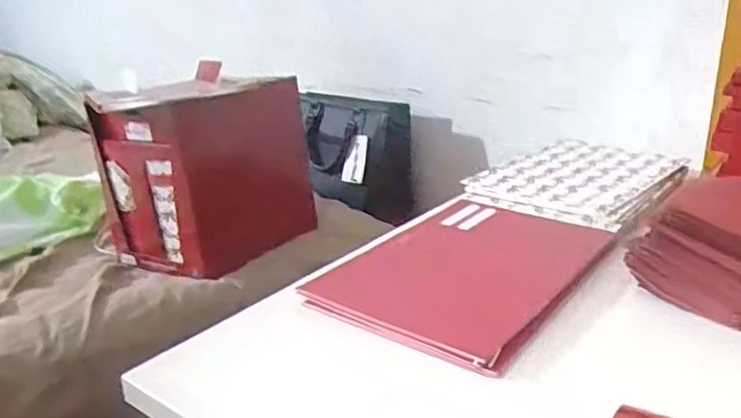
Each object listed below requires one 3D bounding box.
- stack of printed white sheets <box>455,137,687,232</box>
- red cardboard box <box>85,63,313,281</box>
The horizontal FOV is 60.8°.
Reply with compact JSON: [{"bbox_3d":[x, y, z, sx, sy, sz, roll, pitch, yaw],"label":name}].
[{"bbox_3d":[0.249,-0.037,0.751,0.196,0.019,0.263,13,24,36],"label":"stack of printed white sheets"},{"bbox_3d":[-0.235,-0.062,0.909,0.178,0.247,0.262,13,24,36],"label":"red cardboard box"}]

